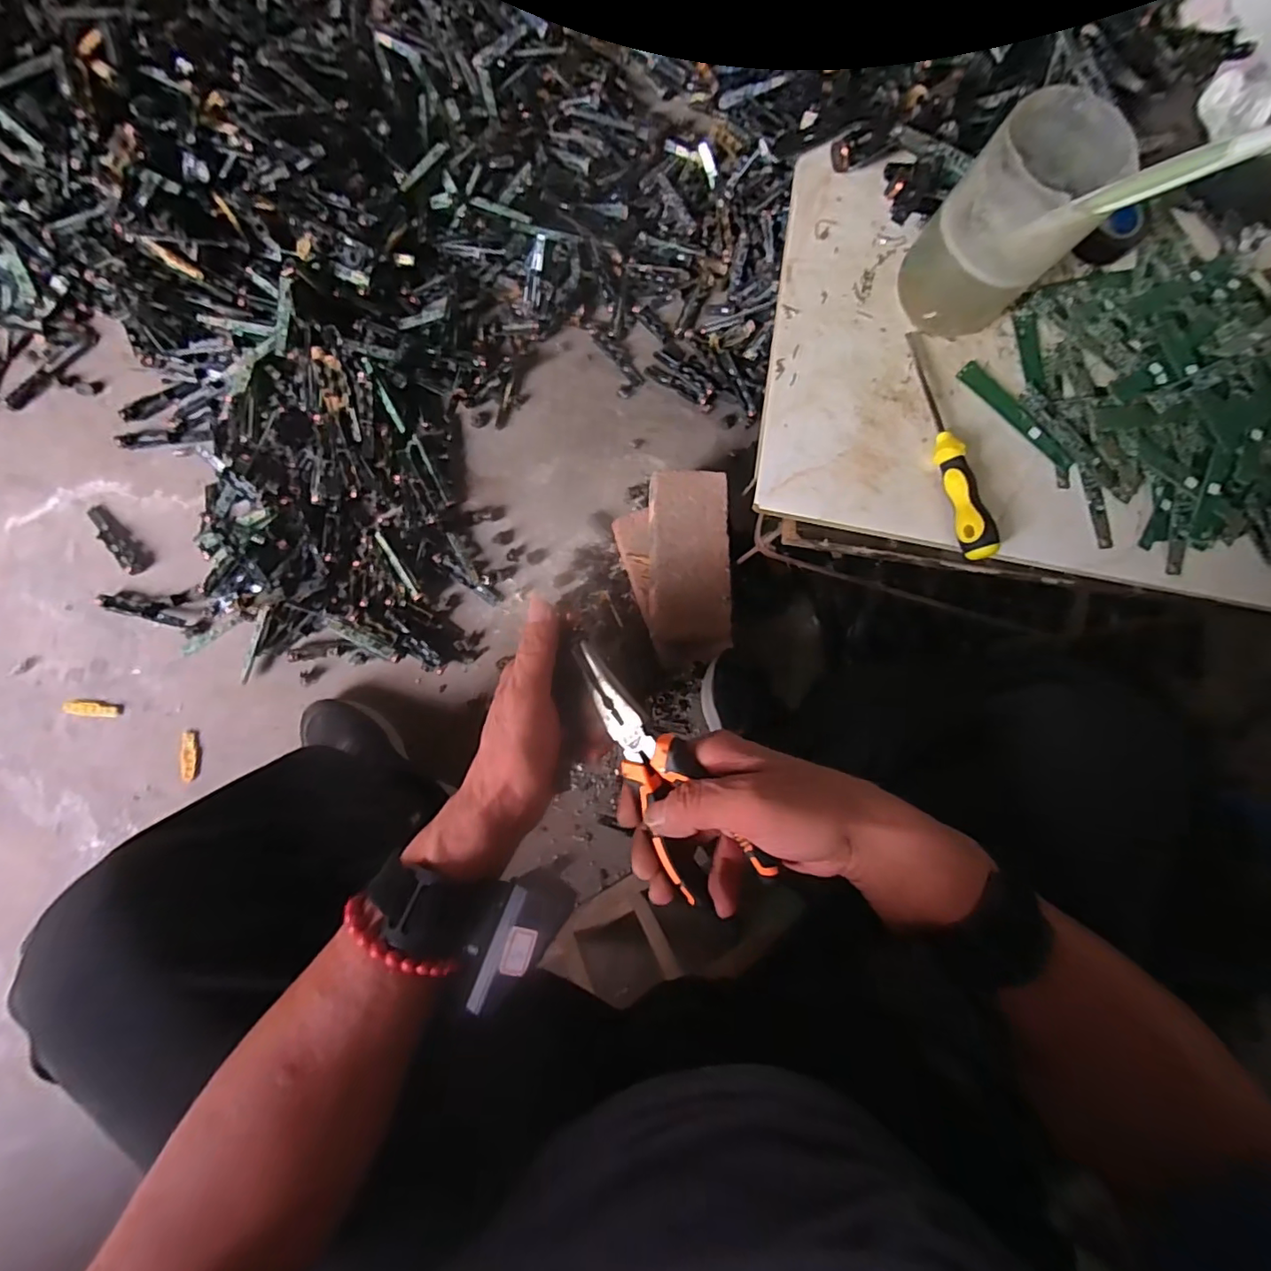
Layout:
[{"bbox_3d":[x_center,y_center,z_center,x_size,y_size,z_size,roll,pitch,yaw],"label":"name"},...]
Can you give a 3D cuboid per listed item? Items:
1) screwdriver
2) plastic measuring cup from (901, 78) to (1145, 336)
[{"bbox_3d":[0.206,-0.125,0.363,0.019,0.024,0.154,-12,85,-9],"label":"screwdriver"},{"bbox_3d":[0.227,-0.251,0.345,0.075,0.105,0.077,1,83,-7],"label":"plastic measuring cup"}]

